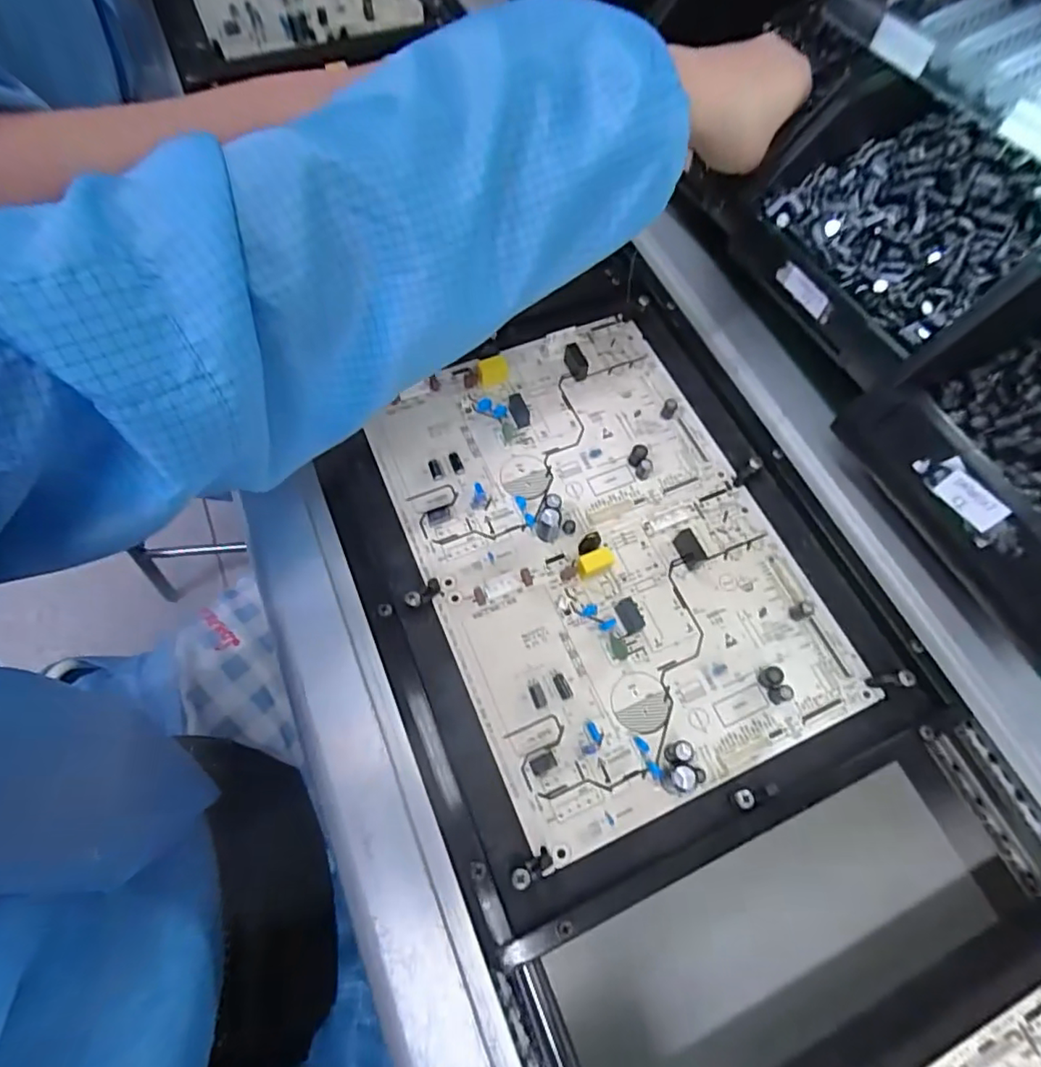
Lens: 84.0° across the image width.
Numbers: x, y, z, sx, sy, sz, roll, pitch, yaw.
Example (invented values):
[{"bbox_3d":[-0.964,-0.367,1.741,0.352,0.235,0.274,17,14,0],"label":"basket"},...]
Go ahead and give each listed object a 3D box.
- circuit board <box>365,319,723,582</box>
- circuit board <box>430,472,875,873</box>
[{"bbox_3d":[0.013,-0.061,0.359,0.196,0.016,0.137,-20,67,-11],"label":"circuit board"},{"bbox_3d":[0.070,0.058,0.307,0.195,0.017,0.148,-20,67,-11],"label":"circuit board"}]

